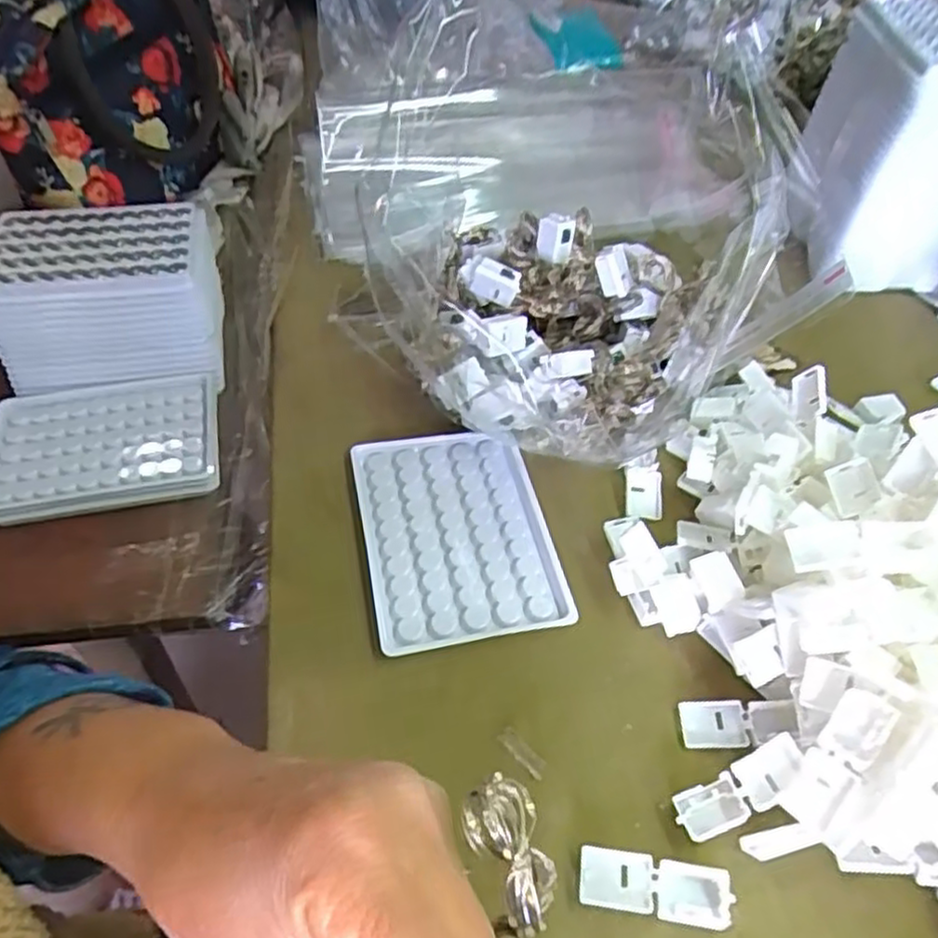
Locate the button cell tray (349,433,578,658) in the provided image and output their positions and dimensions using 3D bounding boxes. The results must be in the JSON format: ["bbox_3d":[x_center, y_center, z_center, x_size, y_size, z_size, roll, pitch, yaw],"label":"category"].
[{"bbox_3d":[-0.007,0.032,0.377,0.094,0.012,0.125,-8,51,-11],"label":"button cell tray"}]

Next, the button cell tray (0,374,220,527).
[{"bbox_3d":[-0.224,-0.015,0.446,0.132,0.016,0.092,-9,52,-9],"label":"button cell tray"}]

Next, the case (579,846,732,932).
[{"bbox_3d":[0.070,0.158,0.276,0.055,0.010,0.020,8,49,3],"label":"case"}]

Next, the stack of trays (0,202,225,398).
[{"bbox_3d":[-0.232,-0.113,0.476,0.134,0.071,0.096,-6,52,-9],"label":"stack of trays"}]

